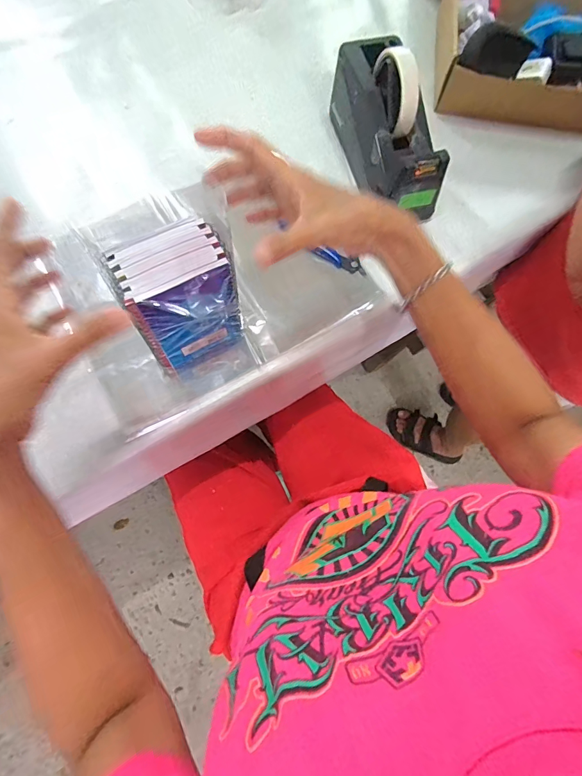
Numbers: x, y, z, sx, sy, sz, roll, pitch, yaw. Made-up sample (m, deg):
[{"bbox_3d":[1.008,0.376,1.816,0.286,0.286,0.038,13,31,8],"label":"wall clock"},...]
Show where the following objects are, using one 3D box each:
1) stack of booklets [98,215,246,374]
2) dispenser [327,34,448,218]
[{"bbox_3d":[-0.104,-0.086,0.389,0.097,0.138,0.066,-28,76,-10],"label":"stack of booklets"},{"bbox_3d":[0.116,-0.312,0.487,0.079,0.115,0.200,-18,74,-8],"label":"dispenser"}]

